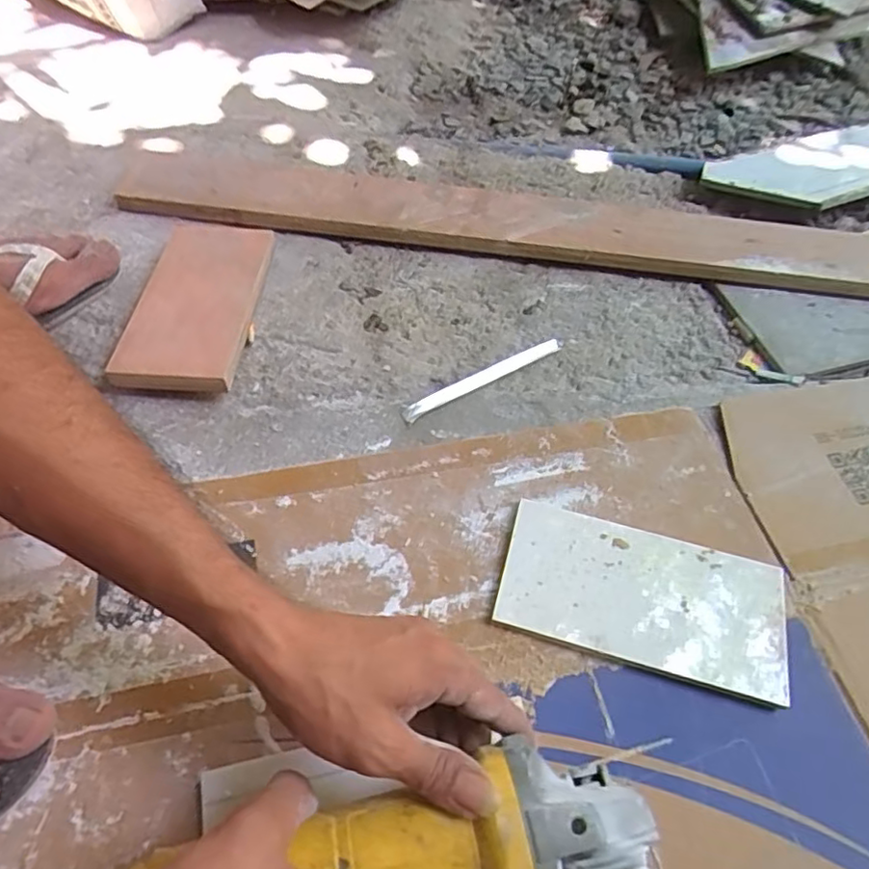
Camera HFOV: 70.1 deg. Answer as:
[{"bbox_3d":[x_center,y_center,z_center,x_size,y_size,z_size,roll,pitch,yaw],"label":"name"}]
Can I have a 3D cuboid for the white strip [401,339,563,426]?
[{"bbox_3d":[0.048,-0.055,0.589,0.180,0.004,0.018,-27,60,-21],"label":"white strip"}]

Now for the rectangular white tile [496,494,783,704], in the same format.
[{"bbox_3d":[0.150,0.116,0.449,0.197,0.014,0.101,16,55,8],"label":"rectangular white tile"}]

